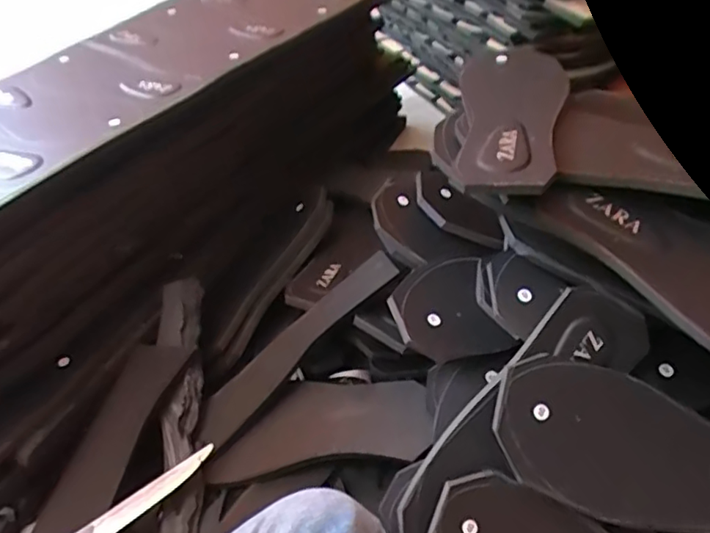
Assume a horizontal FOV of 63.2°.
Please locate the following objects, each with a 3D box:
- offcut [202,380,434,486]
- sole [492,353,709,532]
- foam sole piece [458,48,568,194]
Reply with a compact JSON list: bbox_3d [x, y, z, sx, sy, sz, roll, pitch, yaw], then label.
[{"bbox_3d":[-0.036,0.151,0.550,0.215,0.029,0.086,-15,39,9],"label":"offcut"},{"bbox_3d":[0.225,0.146,0.410,0.256,0.013,0.104,21,87,7],"label":"sole"},{"bbox_3d":[0.140,-0.139,0.516,0.090,0.015,0.250,6,41,12],"label":"foam sole piece"}]

